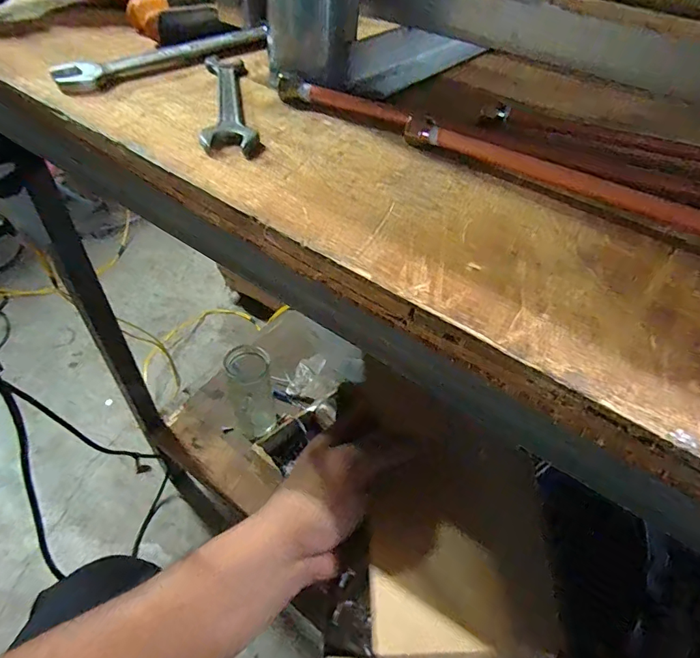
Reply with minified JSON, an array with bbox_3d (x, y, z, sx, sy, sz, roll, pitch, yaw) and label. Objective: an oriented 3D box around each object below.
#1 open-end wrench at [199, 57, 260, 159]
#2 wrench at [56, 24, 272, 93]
[{"bbox_3d":[-0.067,-0.130,0.255,0.027,0.007,0.123,-4,49,-9],"label":"open-end wrench"},{"bbox_3d":[-0.114,-0.176,0.292,0.146,0.009,0.024,-34,59,-30],"label":"wrench"}]

